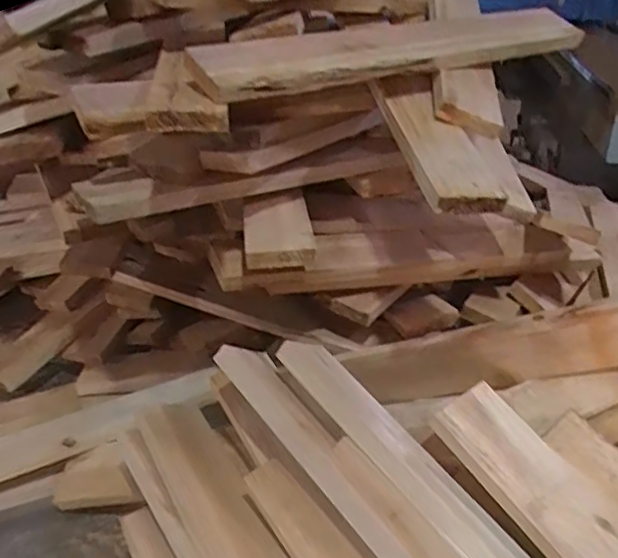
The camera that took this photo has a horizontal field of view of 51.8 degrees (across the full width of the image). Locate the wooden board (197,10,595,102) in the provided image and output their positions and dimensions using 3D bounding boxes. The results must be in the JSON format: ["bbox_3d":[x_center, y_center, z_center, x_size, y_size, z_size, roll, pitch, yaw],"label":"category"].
[{"bbox_3d":[0.106,-0.230,0.638,0.476,0.042,0.058,-19,33,-28],"label":"wooden board"}]

